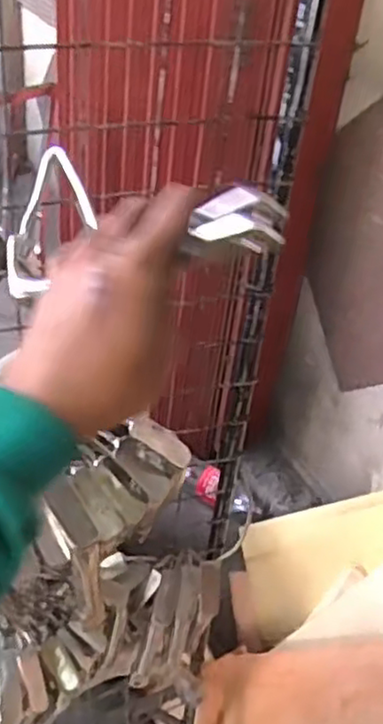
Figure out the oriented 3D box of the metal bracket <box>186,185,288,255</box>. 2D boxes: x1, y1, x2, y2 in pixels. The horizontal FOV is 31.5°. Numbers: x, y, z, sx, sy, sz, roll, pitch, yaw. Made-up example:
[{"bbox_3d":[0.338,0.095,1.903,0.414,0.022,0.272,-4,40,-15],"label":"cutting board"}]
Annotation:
[{"bbox_3d":[0.025,-0.073,0.334,0.044,0.025,0.022,9,36,3],"label":"metal bracket"}]

